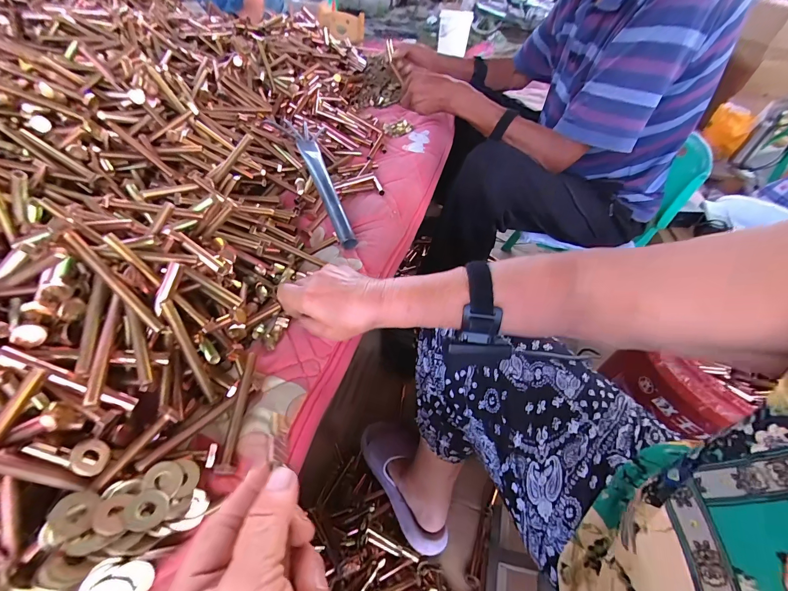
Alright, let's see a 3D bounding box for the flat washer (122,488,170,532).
[{"bbox_3d":[-0.164,0.143,0.229,0.024,0.004,0.025,27,25,-17],"label":"flat washer"}]

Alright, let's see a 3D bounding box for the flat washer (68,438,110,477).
[{"bbox_3d":[-0.209,0.111,0.238,0.021,0.004,0.024,-10,72,-63],"label":"flat washer"}]

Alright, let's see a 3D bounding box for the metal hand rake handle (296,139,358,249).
[{"bbox_3d":[-0.105,-0.162,0.525,0.029,0.023,0.221,-16,65,-20],"label":"metal hand rake handle"}]

